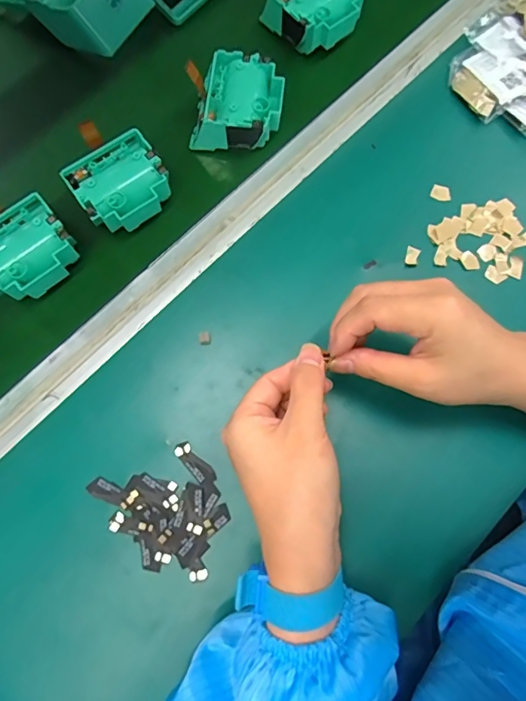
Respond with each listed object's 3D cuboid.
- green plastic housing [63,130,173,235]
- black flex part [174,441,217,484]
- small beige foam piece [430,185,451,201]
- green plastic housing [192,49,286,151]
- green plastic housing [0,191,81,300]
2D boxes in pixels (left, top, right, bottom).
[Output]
[{"bbox_3d":[-0.117,-0.136,0.392,0.076,0.039,0.068,-33,78,-8],"label":"green plastic housing"},{"bbox_3d":[-0.052,0.086,0.353,0.014,0.004,0.038,-44,80,-9],"label":"black flex part"},{"bbox_3d":[0.158,-0.140,0.411,0.018,0.008,0.011,16,77,4],"label":"small beige foam piece"},{"bbox_3d":[-0.022,-0.216,0.410,0.078,0.036,0.079,11,76,3],"label":"green plastic housing"},{"bbox_3d":[-0.193,-0.077,0.381,0.079,0.039,0.070,-37,79,-9],"label":"green plastic housing"}]

